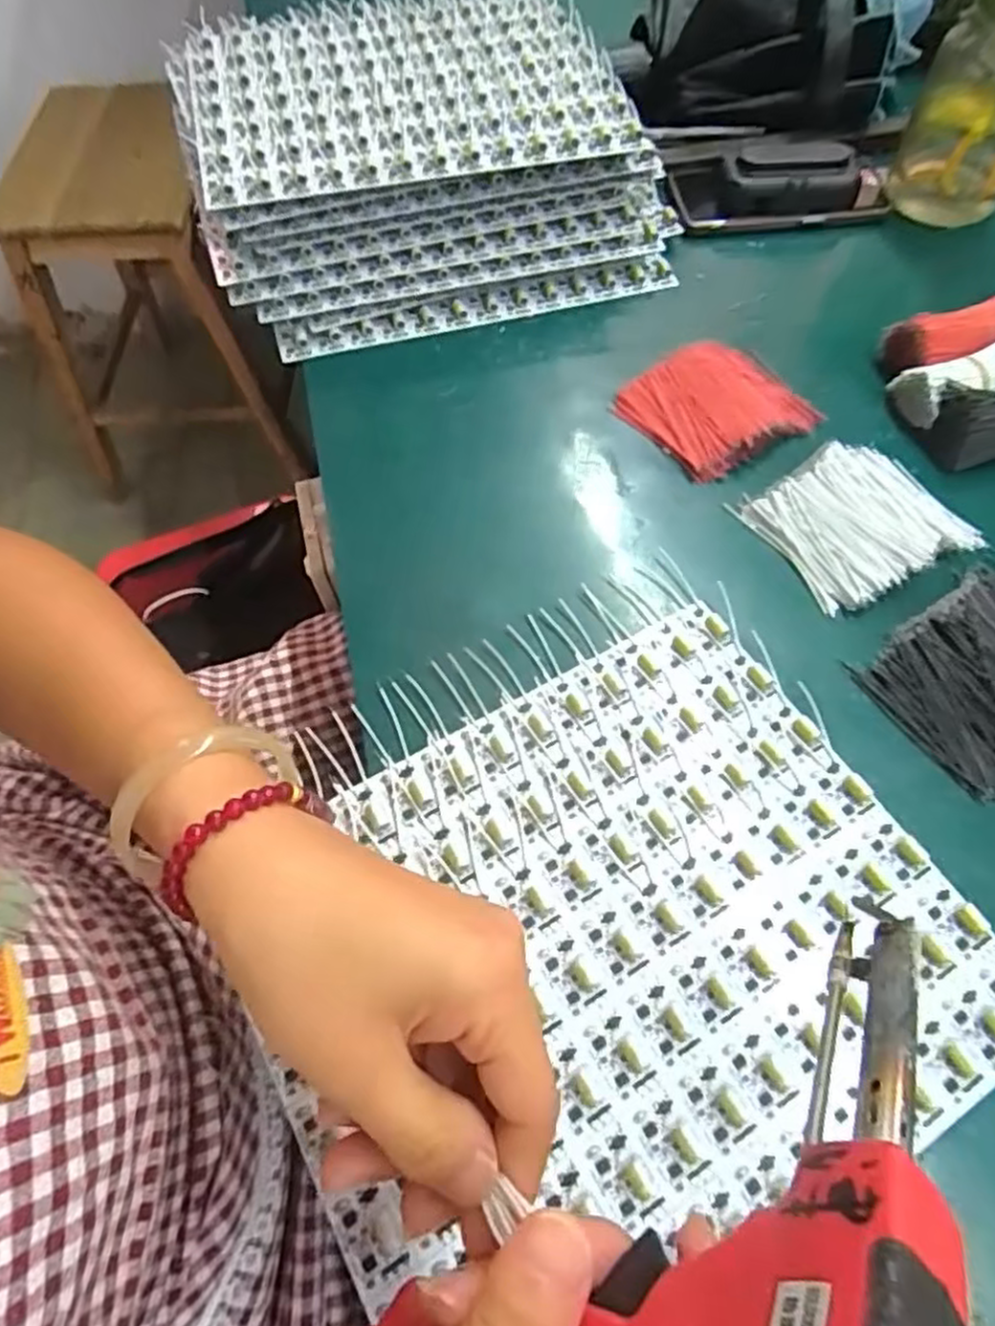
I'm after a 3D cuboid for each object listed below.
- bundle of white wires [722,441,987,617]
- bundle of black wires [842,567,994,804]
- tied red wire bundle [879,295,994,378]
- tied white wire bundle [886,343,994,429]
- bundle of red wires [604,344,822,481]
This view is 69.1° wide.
[{"bbox_3d":[0.209,-0.085,0.416,0.106,0.016,0.094,-29,65,-12],"label":"bundle of white wires"},{"bbox_3d":[0.259,0.004,0.369,0.118,0.012,0.093,-33,66,-13],"label":"bundle of black wires"},{"bbox_3d":[0.305,-0.215,0.475,0.093,0.032,0.035,-17,63,-6],"label":"tied red wire bundle"},{"bbox_3d":[0.302,-0.181,0.454,0.087,0.032,0.040,-13,63,-4],"label":"tied white wire bundle"},{"bbox_3d":[0.139,-0.167,0.466,0.099,0.022,0.090,-29,65,-12],"label":"bundle of red wires"}]

